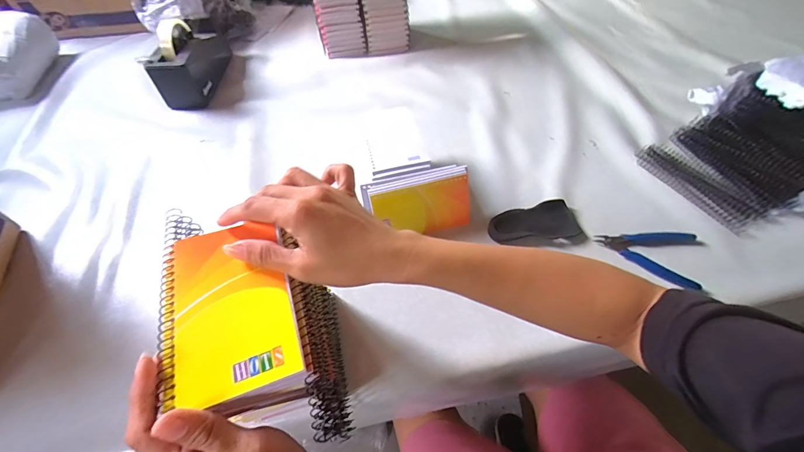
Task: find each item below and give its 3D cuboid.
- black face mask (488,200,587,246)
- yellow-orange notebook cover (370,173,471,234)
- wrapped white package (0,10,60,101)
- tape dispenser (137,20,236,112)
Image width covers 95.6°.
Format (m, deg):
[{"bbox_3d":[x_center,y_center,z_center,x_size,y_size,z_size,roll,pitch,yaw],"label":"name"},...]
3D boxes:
[{"bbox_3d":[0.186,-0.003,0.513,0.128,0.015,0.068,-3,55,1],"label":"black face mask"},{"bbox_3d":[0.029,-0.022,0.494,0.129,0.078,0.005,-14,31,-7],"label":"yellow-orange notebook cover"},{"bbox_3d":[-0.817,-0.350,0.757,0.107,0.105,0.191,-5,55,0],"label":"wrapped white package"},{"bbox_3d":[-0.415,-0.342,0.721,0.073,0.120,0.206,-1,55,3],"label":"tape dispenser"}]

